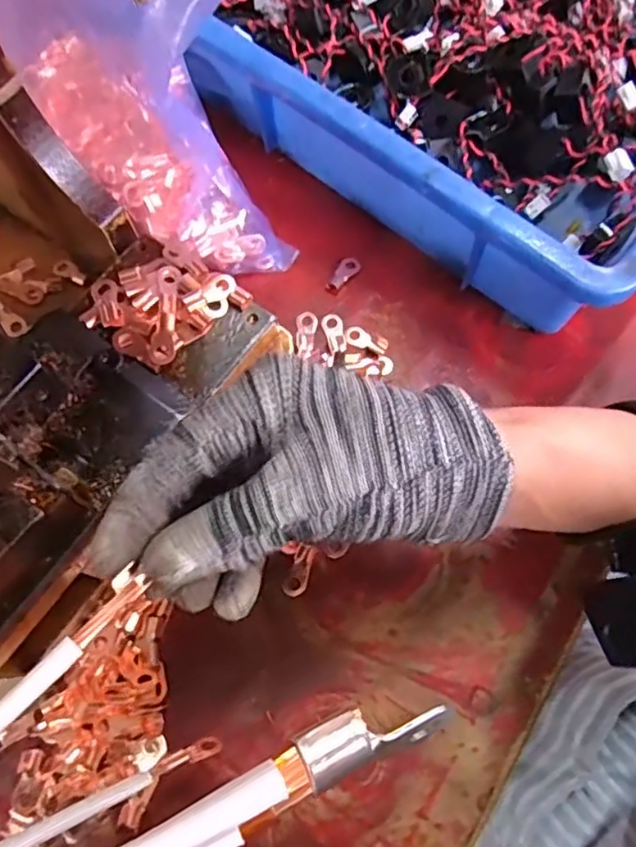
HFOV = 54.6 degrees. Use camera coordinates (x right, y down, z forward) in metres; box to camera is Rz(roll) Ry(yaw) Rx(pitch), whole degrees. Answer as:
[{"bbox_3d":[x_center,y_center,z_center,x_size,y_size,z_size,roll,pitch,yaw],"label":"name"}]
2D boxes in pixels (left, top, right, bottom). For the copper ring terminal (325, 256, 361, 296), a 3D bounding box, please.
[{"bbox_3d":[0.014,-0.087,0.357,0.012,0.004,0.026,40,76,13],"label":"copper ring terminal"}]

